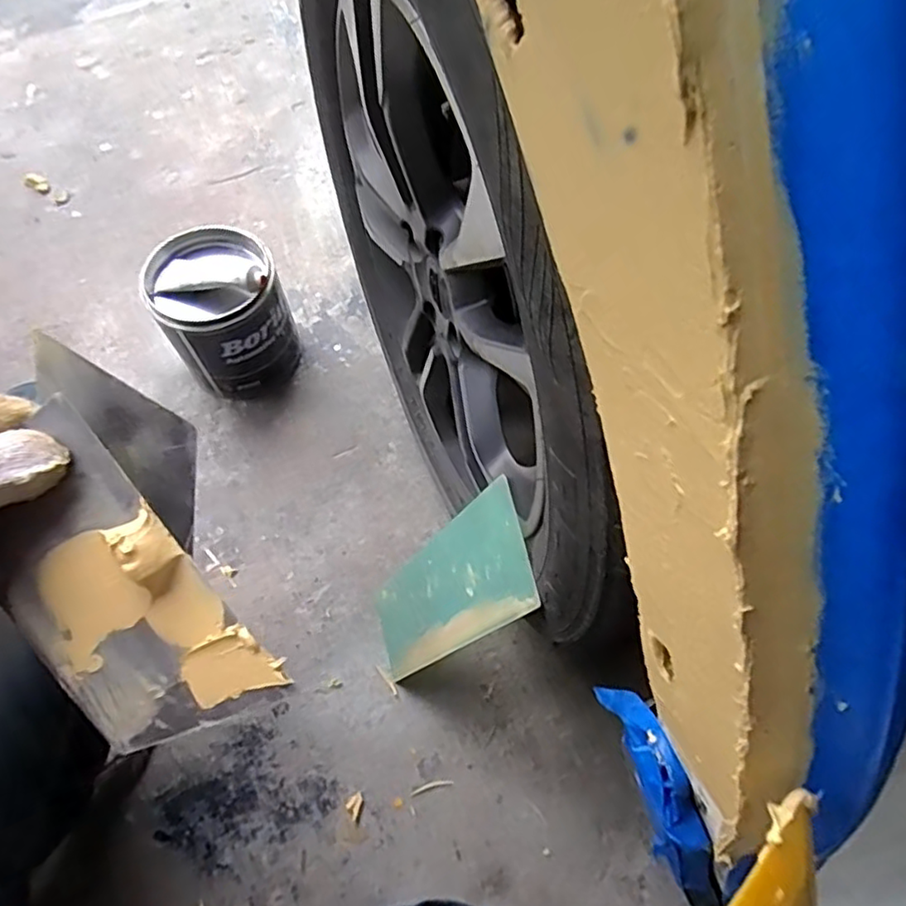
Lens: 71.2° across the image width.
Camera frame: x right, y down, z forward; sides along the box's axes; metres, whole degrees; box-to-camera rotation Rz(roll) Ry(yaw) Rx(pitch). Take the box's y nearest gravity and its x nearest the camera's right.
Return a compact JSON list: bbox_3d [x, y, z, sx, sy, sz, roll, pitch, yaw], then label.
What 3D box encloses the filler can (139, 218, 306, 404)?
[{"bbox_3d":[-0.286,-0.174,0.804,0.147,0.180,0.143,0,64,0],"label":"filler can"}]

